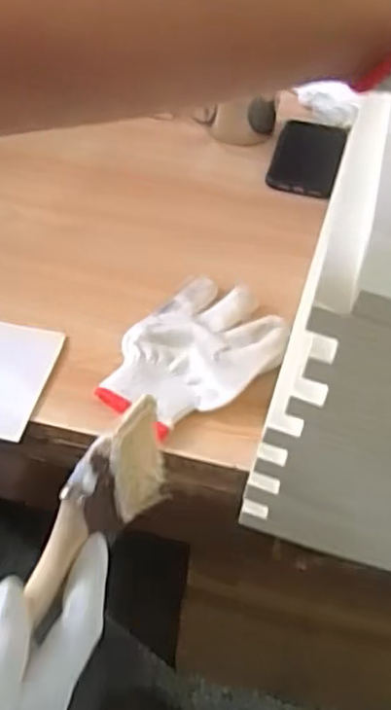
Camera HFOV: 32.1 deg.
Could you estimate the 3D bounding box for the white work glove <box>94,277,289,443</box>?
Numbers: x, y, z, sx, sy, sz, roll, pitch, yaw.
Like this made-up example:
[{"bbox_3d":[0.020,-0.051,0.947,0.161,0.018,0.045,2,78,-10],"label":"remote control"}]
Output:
[{"bbox_3d":[0.004,-0.011,0.536,0.124,0.048,0.168,32,52,23],"label":"white work glove"}]

